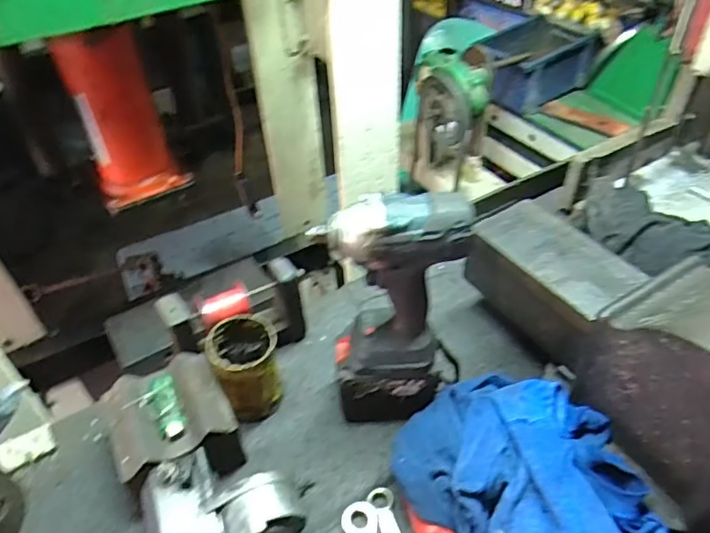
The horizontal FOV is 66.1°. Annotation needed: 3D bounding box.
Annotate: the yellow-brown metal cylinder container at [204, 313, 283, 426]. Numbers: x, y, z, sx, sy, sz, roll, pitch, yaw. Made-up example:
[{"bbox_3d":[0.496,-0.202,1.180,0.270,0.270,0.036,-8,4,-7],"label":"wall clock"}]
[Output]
[{"bbox_3d":[-0.124,0.120,0.643,0.072,0.111,0.079,-2,43,2],"label":"yellow-brown metal cylinder container"}]

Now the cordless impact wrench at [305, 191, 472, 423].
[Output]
[{"bbox_3d":[0.042,0.058,0.575,0.144,0.285,0.084,4,46,7],"label":"cordless impact wrench"}]

